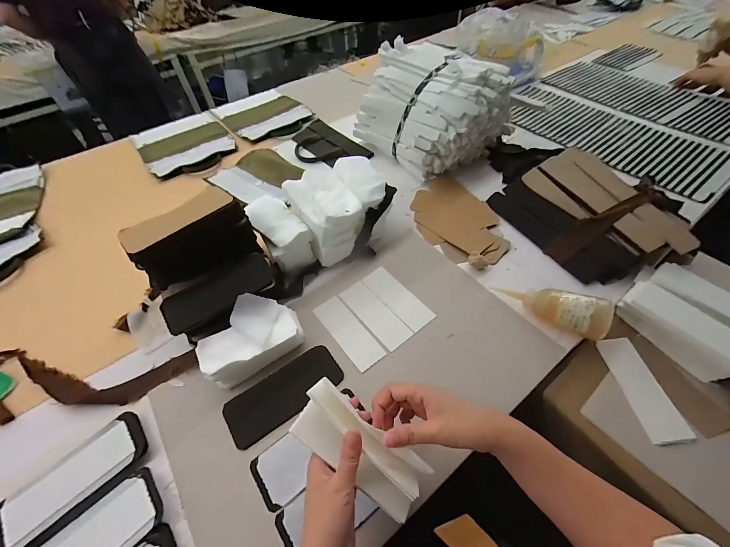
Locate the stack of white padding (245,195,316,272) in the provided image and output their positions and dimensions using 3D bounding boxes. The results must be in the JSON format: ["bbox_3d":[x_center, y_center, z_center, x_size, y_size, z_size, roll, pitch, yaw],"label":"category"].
[{"bbox_3d":[-0.164,-0.075,0.617,0.080,0.099,0.134,-31,58,-20],"label":"stack of white padding"}]

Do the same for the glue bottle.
[{"bbox_3d":[0.301,0.054,0.519,0.169,0.059,0.054,19,57,37],"label":"glue bottle"}]

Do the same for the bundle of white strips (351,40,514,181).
[{"bbox_3d":[0.174,-0.419,0.787,0.276,0.208,0.298,-35,60,-19],"label":"bundle of white strips"}]

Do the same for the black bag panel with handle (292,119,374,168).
[{"bbox_3d":[-0.114,-0.355,0.884,0.150,0.013,0.251,-36,58,-22],"label":"black bag panel with handle"}]

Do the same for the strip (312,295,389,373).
[{"bbox_3d":[-0.029,0.100,0.542,0.052,0.005,0.144,-33,57,-21],"label":"strip"}]

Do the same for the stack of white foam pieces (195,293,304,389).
[{"bbox_3d":[-0.185,0.105,0.505,0.155,0.062,0.105,-31,58,-20],"label":"stack of white foam pieces"}]

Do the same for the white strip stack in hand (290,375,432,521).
[{"bbox_3d":[-0.007,0.181,0.328,0.145,0.043,0.063,36,64,13],"label":"white strip stack in hand"}]

